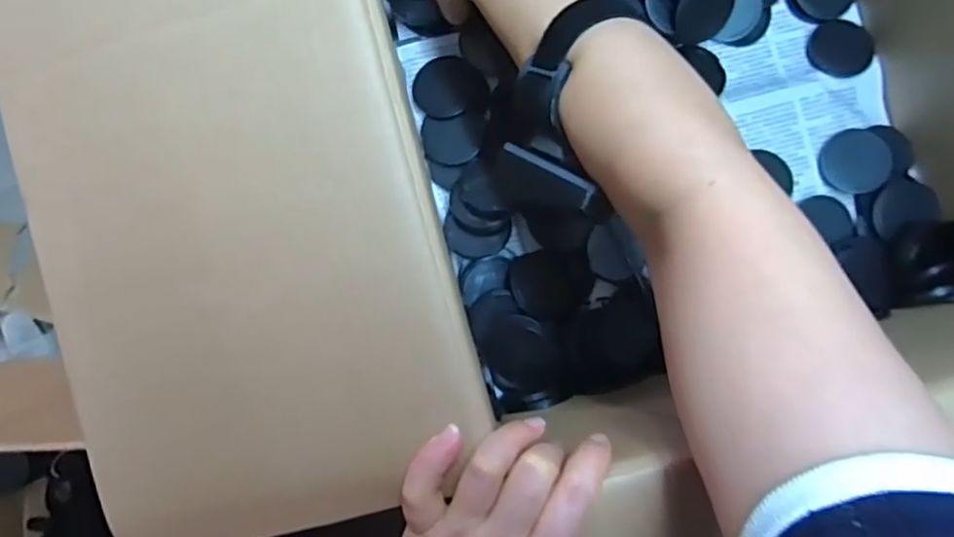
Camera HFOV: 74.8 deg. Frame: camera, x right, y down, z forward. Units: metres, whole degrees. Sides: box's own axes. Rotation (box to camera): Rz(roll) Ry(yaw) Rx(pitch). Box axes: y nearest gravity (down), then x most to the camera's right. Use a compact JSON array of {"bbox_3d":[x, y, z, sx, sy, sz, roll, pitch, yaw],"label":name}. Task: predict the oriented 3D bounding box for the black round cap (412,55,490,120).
[{"bbox_3d":[-0.021,-0.144,0.489,0.056,0.009,0.049,-14,87,-3],"label":"black round cap"}]

